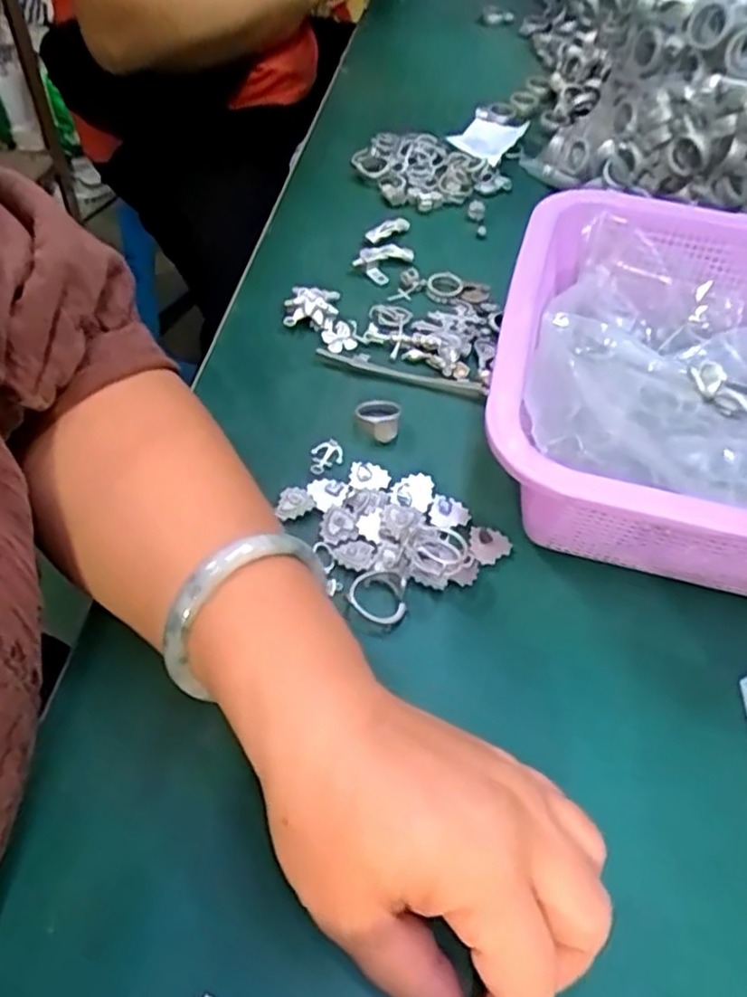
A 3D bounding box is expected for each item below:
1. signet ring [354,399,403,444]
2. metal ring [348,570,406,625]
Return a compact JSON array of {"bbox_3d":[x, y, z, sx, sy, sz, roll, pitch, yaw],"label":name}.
[{"bbox_3d":[0.002,-0.045,0.372,0.023,0.015,0.026,11,52,4],"label":"signet ring"},{"bbox_3d":[0.002,0.043,0.309,0.024,0.008,0.027,-11,53,-6],"label":"metal ring"}]

